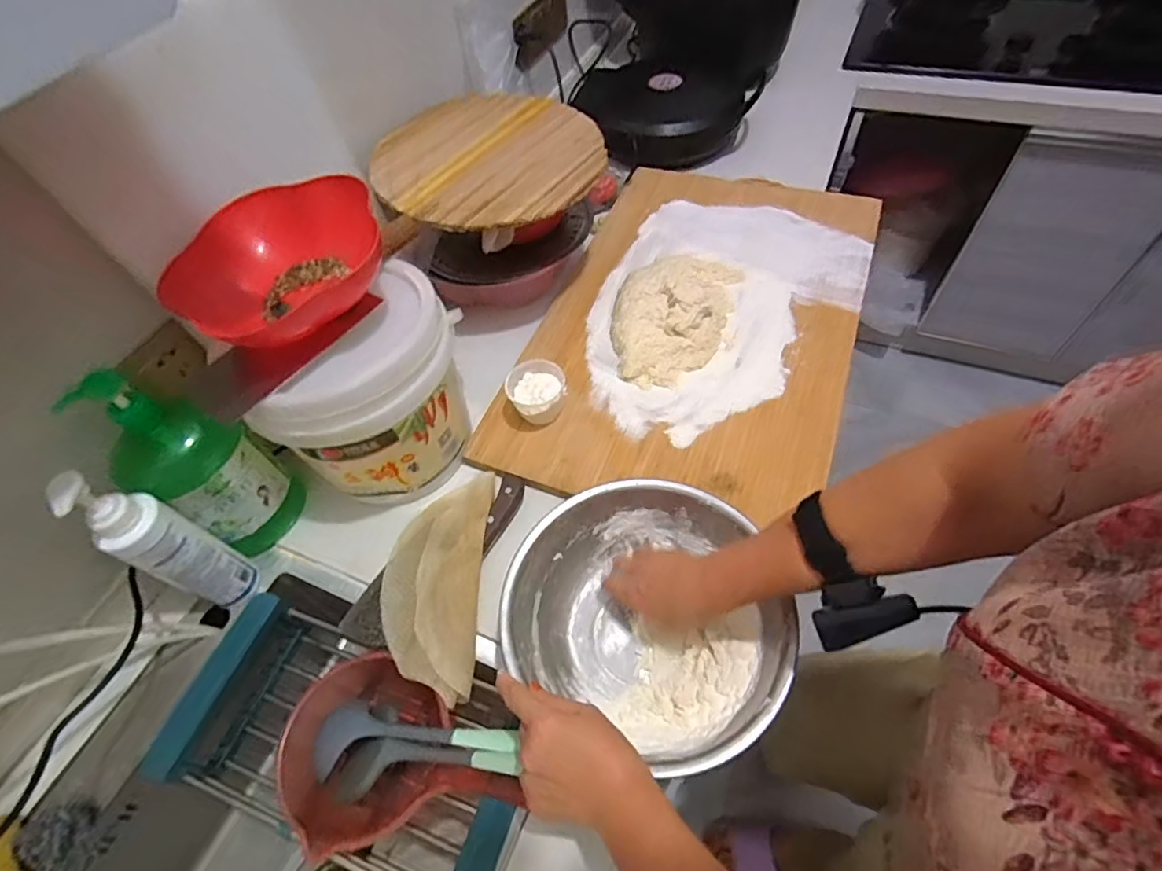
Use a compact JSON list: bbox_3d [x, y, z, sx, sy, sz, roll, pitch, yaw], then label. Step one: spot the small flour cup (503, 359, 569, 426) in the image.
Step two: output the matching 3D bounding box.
[{"bbox_3d":[-0.057,-0.051,0.714,0.073,0.058,0.074,-2,56,4],"label":"small flour cup"}]

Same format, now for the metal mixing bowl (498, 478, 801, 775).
[{"bbox_3d":[0.069,0.172,0.548,0.255,0.098,0.229,25,62,20],"label":"metal mixing bowl"}]

